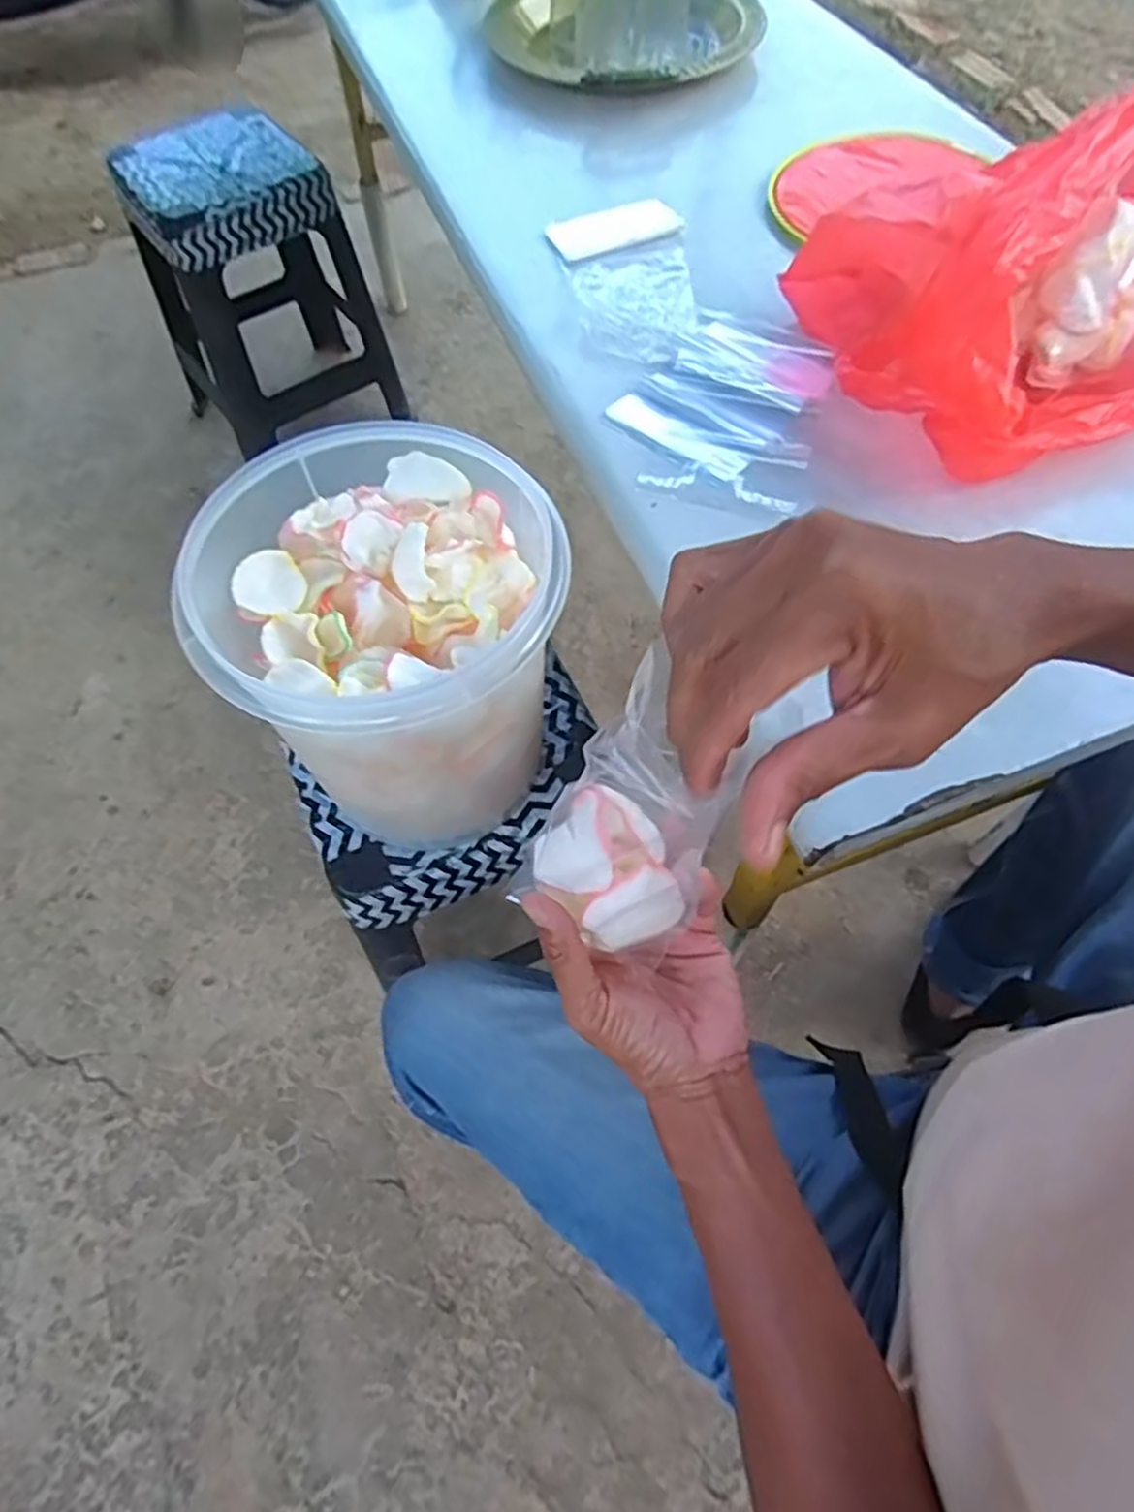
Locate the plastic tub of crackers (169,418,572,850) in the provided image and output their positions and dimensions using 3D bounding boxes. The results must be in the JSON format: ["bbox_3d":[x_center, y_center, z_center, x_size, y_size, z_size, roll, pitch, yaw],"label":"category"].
[{"bbox_3d":[-0.132,-0.072,0.593,0.223,0.252,0.233,0,62,0],"label":"plastic tub of crackers"}]

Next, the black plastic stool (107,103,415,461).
[{"bbox_3d":[-0.563,-0.842,1.406,0.352,0.449,0.339,-29,66,-14],"label":"black plastic stool"}]

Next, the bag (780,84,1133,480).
[{"bbox_3d":[0.355,-0.358,0.550,0.301,0.171,0.265,-11,63,-5],"label":"bag"}]

